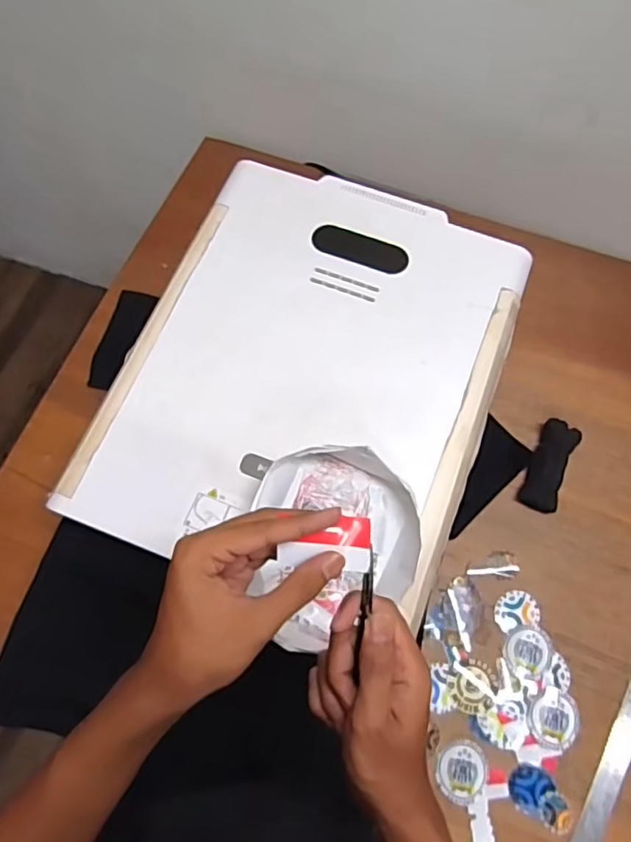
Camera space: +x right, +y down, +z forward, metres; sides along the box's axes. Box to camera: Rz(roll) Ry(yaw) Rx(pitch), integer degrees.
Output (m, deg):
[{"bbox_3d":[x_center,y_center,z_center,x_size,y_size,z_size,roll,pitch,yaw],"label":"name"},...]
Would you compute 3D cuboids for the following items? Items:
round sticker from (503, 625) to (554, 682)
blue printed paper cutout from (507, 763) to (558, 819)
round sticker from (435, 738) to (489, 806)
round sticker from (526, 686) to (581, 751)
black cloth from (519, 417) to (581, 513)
[{"bbox_3d":[0.260,0.283,0.706,0.057,0.004,0.059,-1,73,3],"label":"round sticker"},{"bbox_3d":[0.243,0.415,0.654,0.046,0.005,0.049,42,75,13],"label":"blue printed paper cutout"},{"bbox_3d":[0.167,0.399,0.657,0.056,0.004,0.063,13,71,4],"label":"round sticker"},{"bbox_3d":[0.280,0.349,0.676,0.058,0.004,0.063,0,70,0],"label":"round sticker"},{"bbox_3d":[0.316,0.060,0.777,0.049,0.024,0.124,24,72,8],"label":"black cloth"}]

